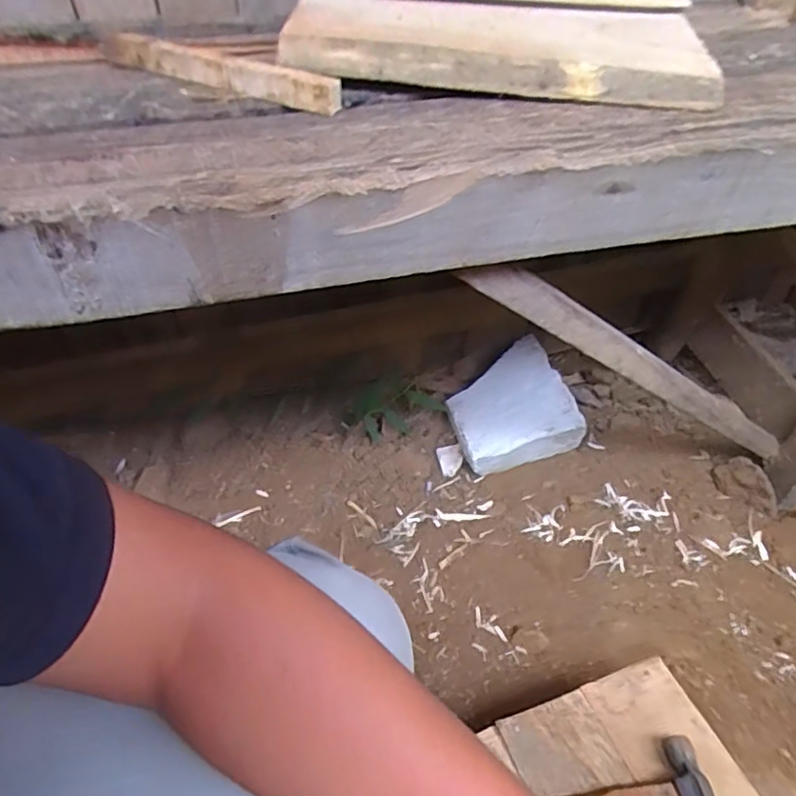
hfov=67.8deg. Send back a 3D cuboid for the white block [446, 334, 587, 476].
[{"bbox_3d":[0.190,0.016,1.057,0.210,0.083,0.212,-15,49,-11],"label":"white block"}]

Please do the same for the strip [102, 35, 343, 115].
[{"bbox_3d":[-0.148,-0.261,0.470,0.229,0.028,0.024,19,51,19],"label":"strip"}]

